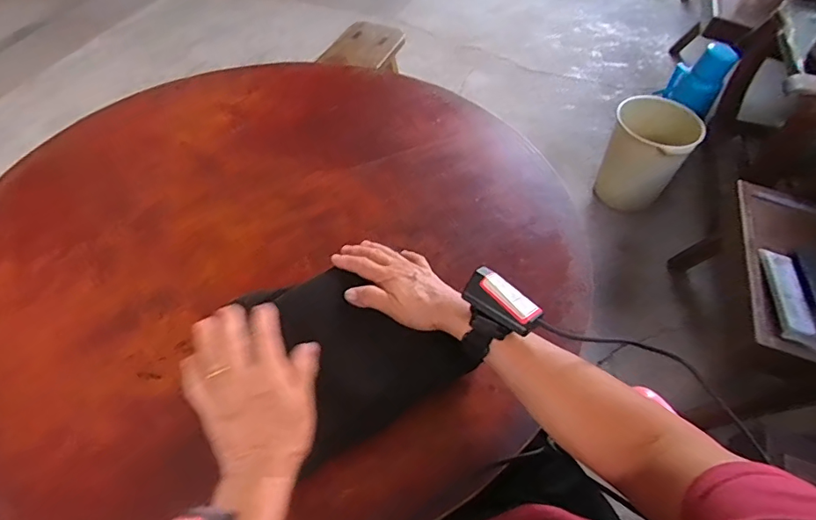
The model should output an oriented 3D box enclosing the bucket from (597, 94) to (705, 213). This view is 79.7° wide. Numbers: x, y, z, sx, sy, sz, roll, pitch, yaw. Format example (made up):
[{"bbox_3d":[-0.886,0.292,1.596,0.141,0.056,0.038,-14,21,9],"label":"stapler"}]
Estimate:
[{"bbox_3d":[0.624,-0.280,1.296,0.195,0.236,0.184,1,51,-2],"label":"bucket"}]

